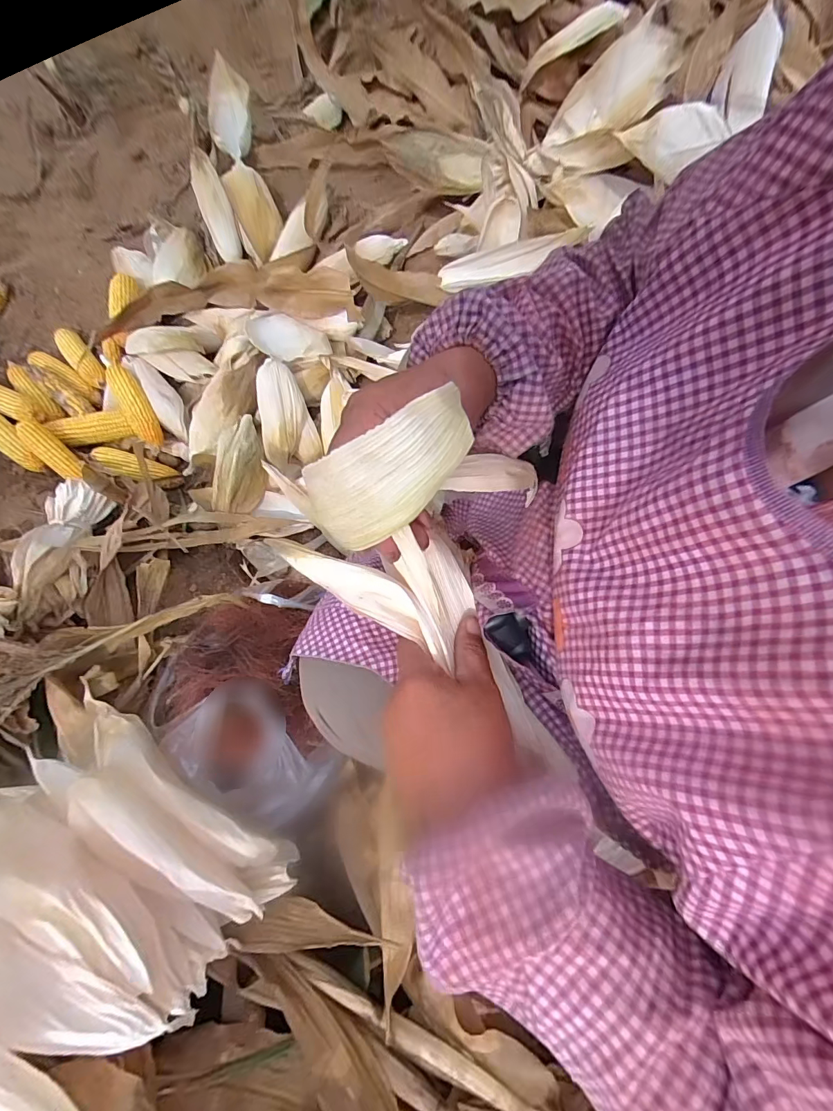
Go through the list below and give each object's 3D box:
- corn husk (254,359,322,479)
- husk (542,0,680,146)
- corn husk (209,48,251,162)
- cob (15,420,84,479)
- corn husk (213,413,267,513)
[{"bbox_3d":[-0.264,-0.279,0.849,0.112,0.050,0.219,-21,98,-43],"label":"corn husk"},{"bbox_3d":[0.343,-0.796,0.755,0.131,0.214,0.076,42,50,-28],"label":"husk"},{"bbox_3d":[-0.439,-1.050,0.988,0.111,0.078,0.229,-13,73,-3],"label":"corn husk"},{"bbox_3d":[-0.725,-0.207,0.843,0.165,0.040,0.052,39,77,12],"label":"cob"},{"bbox_3d":[-0.338,-0.177,0.822,0.079,0.060,0.193,3,73,2],"label":"corn husk"}]

